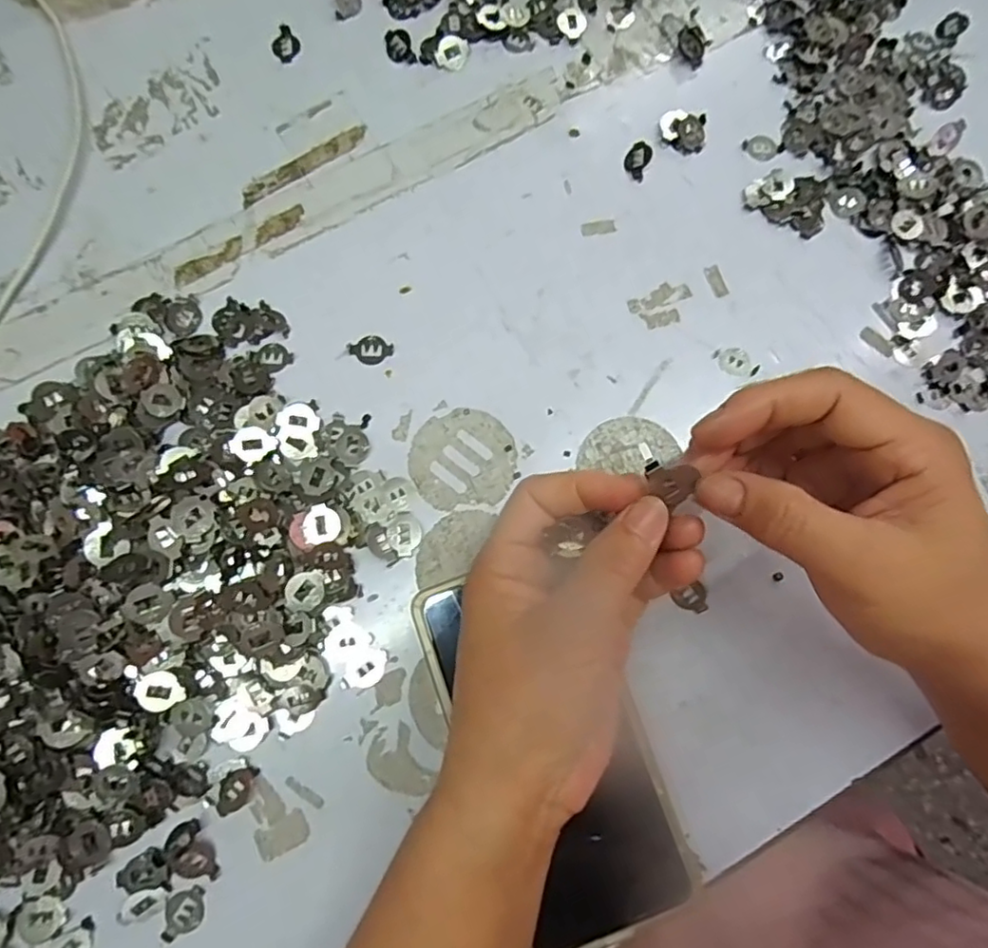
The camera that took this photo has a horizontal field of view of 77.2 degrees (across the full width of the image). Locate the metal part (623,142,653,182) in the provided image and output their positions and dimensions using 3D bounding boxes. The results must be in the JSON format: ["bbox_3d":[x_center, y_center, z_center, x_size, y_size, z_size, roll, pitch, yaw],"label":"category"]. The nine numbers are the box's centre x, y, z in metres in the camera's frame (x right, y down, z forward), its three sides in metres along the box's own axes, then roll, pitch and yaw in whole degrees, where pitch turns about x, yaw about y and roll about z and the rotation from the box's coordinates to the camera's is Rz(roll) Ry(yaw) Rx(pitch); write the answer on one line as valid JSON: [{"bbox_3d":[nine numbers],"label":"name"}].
[{"bbox_3d":[0.081,-0.177,0.348,0.014,0.004,0.022,25,79,4],"label":"metal part"}]

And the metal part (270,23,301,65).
[{"bbox_3d":[-0.122,-0.250,0.360,0.016,0.004,0.022,-36,81,-8],"label":"metal part"}]

